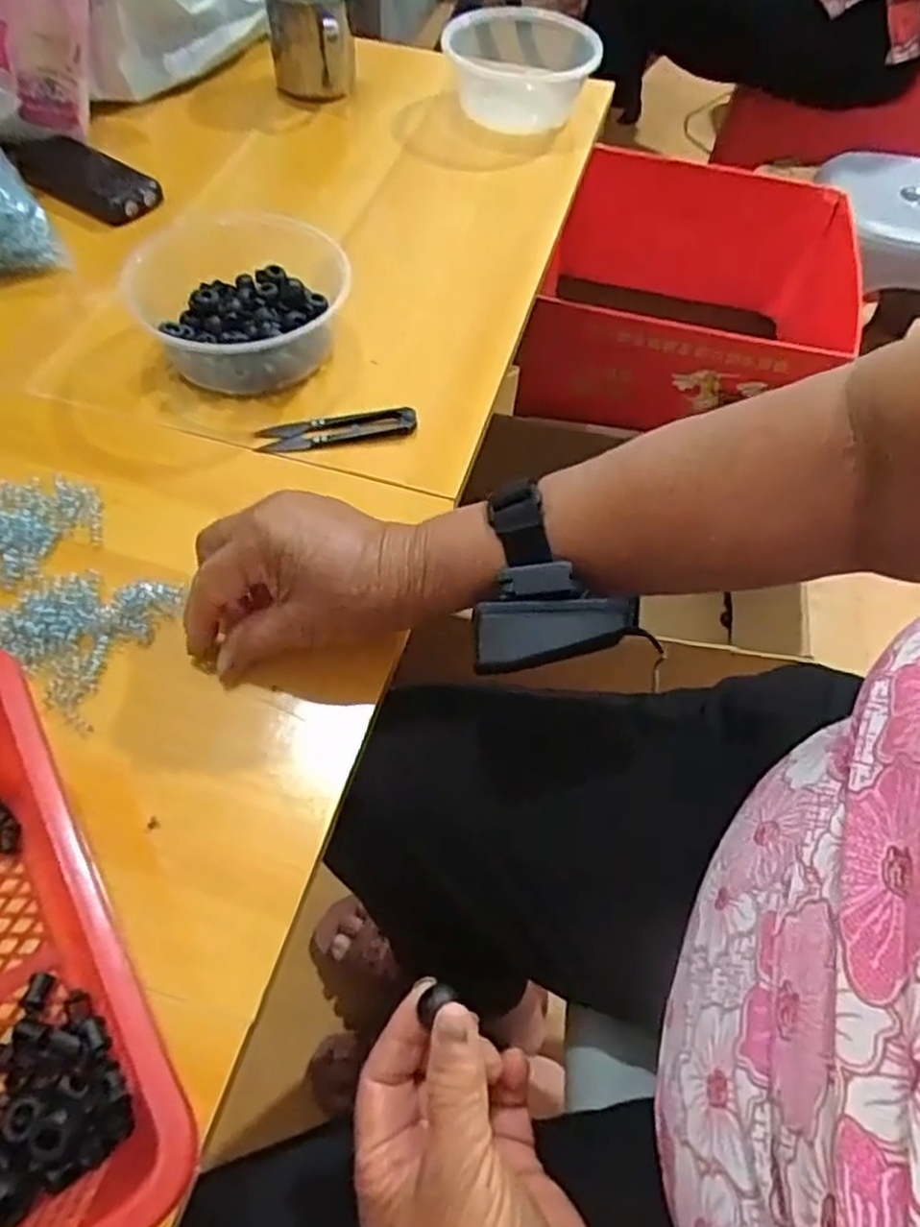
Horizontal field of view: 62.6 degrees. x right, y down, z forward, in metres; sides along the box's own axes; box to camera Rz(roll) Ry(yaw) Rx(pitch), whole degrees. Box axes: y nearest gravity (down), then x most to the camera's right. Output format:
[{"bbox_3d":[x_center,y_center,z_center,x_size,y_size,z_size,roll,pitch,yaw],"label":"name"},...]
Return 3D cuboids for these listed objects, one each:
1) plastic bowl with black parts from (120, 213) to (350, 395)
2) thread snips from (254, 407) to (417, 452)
[{"bbox_3d":[-0.151,-0.204,0.512,0.134,0.056,0.124,10,58,3],"label":"plastic bowl with black parts"},{"bbox_3d":[-0.080,-0.119,0.492,0.101,0.014,0.021,-8,59,-9],"label":"thread snips"}]

